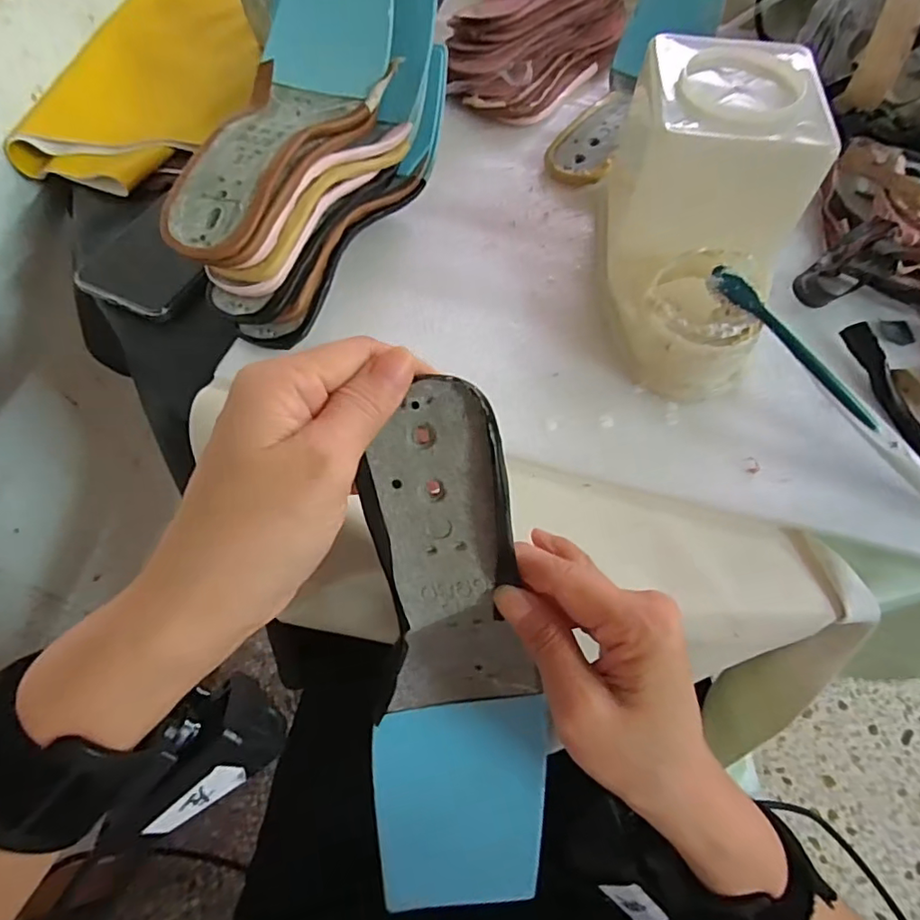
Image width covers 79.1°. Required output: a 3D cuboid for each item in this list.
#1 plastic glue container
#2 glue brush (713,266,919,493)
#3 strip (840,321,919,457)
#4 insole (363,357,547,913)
[{"bbox_3d":[0.146,-0.149,0.345,0.115,0.115,0.191,14,61,7],"label":"plastic glue container"},{"bbox_3d":[0.210,-0.040,0.312,0.012,0.008,0.184,-38,84,-20],"label":"glue brush"},{"bbox_3d":[0.264,-0.040,0.340,0.019,0.011,0.106,-9,61,-6],"label":"strip"},{"bbox_3d":[-0.003,0.084,0.245,0.079,0.237,0.055,-4,20,-3],"label":"insole"}]

